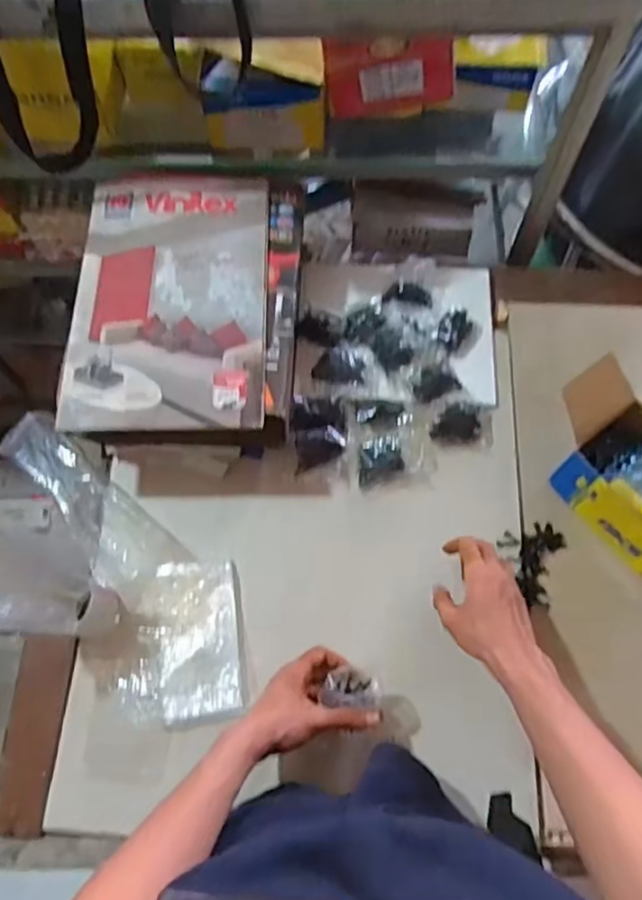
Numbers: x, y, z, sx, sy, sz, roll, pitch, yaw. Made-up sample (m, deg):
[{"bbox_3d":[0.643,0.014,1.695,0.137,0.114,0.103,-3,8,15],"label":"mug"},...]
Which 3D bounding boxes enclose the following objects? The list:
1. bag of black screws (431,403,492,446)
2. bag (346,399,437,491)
[{"bbox_3d":[0.168,-0.032,0.752,0.072,0.029,0.047,3,69,1],"label":"bag of black screws"},{"bbox_3d":[0.080,-0.016,0.744,0.094,0.032,0.102,-10,69,-4],"label":"bag"}]

